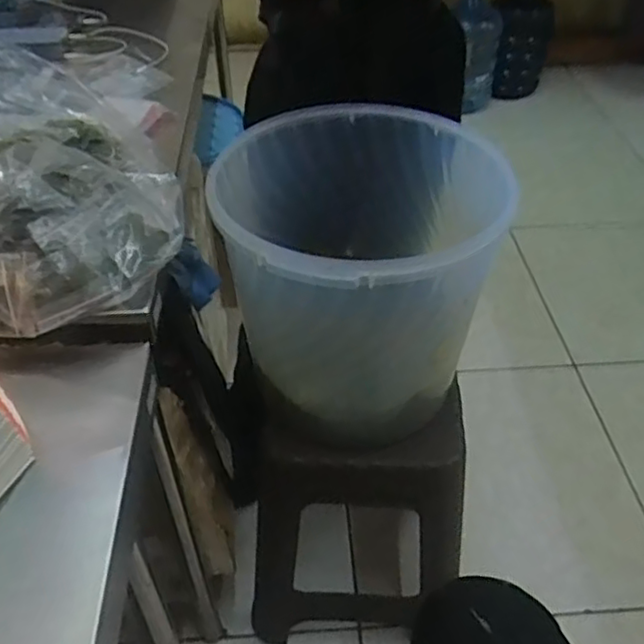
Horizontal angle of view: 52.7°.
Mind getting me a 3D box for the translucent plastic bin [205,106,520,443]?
[{"bbox_3d":[0.054,-0.069,0.837,0.337,0.282,0.337,0,43,0],"label":"translucent plastic bin"}]

